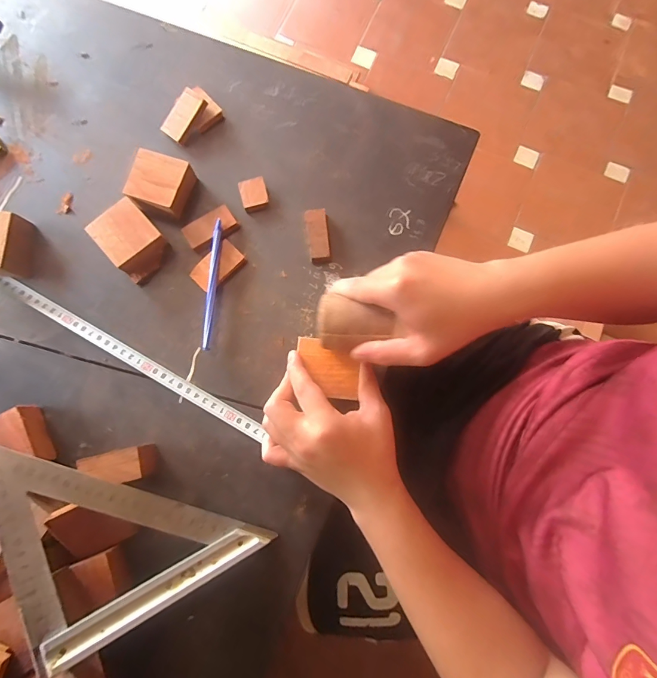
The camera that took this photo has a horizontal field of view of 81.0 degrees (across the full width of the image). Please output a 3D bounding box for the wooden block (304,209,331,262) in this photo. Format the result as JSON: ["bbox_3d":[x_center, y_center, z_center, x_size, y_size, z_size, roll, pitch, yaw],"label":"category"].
[{"bbox_3d":[-0.011,-0.109,0.408,0.023,0.012,0.057,-6,80,0],"label":"wooden block"}]

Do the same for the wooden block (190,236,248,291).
[{"bbox_3d":[-0.116,-0.076,0.404,0.031,0.010,0.054,44,84,8],"label":"wooden block"}]

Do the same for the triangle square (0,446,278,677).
[{"bbox_3d":[-0.188,0.186,0.313,0.245,0.014,0.124,21,61,-7],"label":"triangle square"}]

